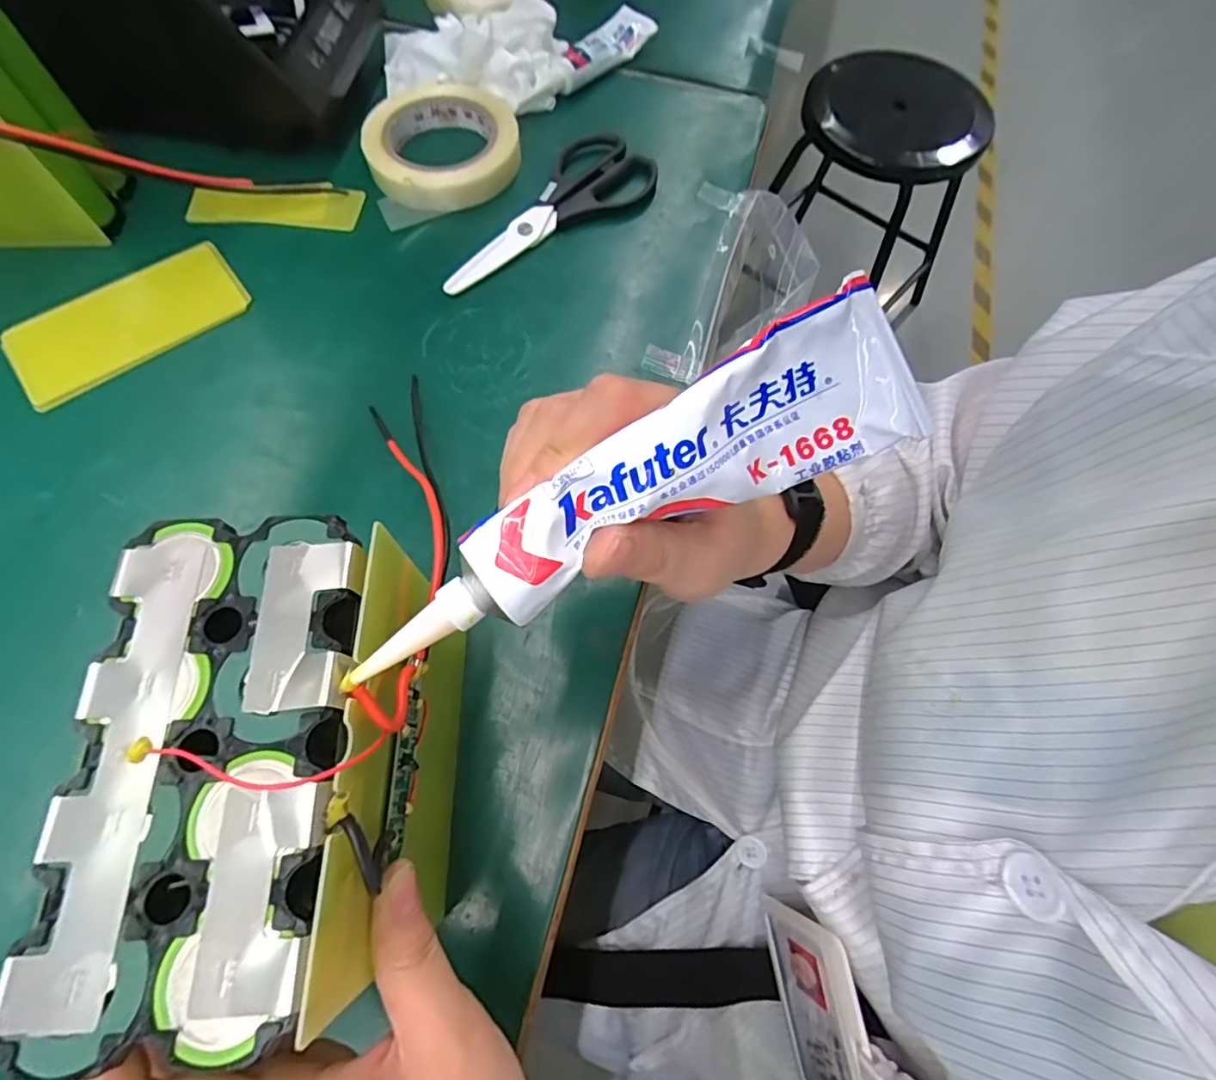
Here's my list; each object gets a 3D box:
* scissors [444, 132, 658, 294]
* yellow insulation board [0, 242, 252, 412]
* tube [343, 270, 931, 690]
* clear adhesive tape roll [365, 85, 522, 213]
[{"bbox_3d":[-0.050,-0.244,0.426,0.186,0.011,0.075,-36,73,-15],"label":"scissors"},{"bbox_3d":[-0.314,-0.144,0.383,0.140,0.005,0.074,-37,74,-16],"label":"yellow insulation board"},{"bbox_3d":[0.006,-0.010,0.162,0.168,0.025,0.039,-30,72,-2],"label":"tube"},{"bbox_3d":[-0.124,-0.305,0.442,0.110,0.024,0.117,1,67,-2],"label":"clear adhesive tape roll"}]

